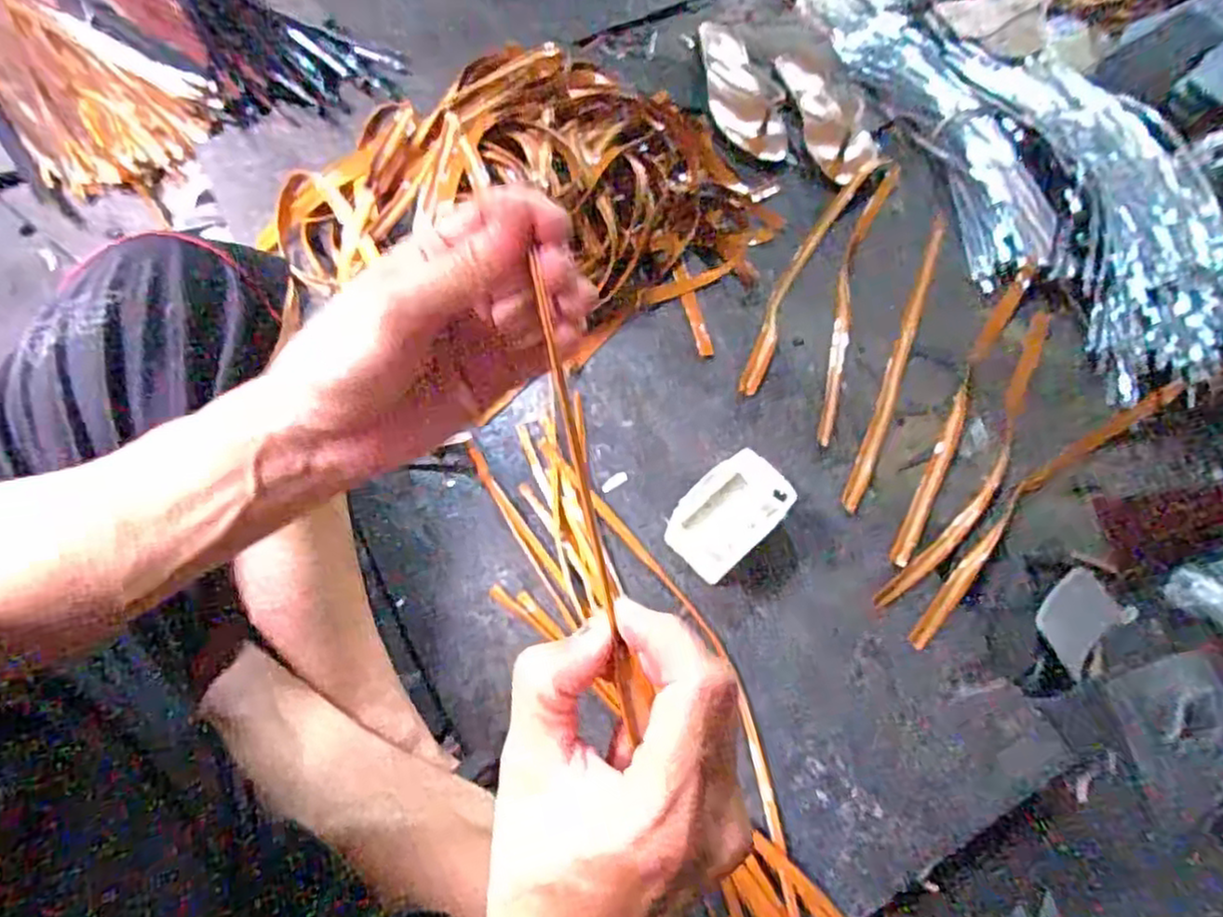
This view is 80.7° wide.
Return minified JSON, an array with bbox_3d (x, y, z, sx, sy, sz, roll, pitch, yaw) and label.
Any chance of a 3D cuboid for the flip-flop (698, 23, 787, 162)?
[{"bbox_3d":[0.170,-0.471,0.937,0.098,0.024,0.195,0,70,-22],"label":"flip-flop"}]

